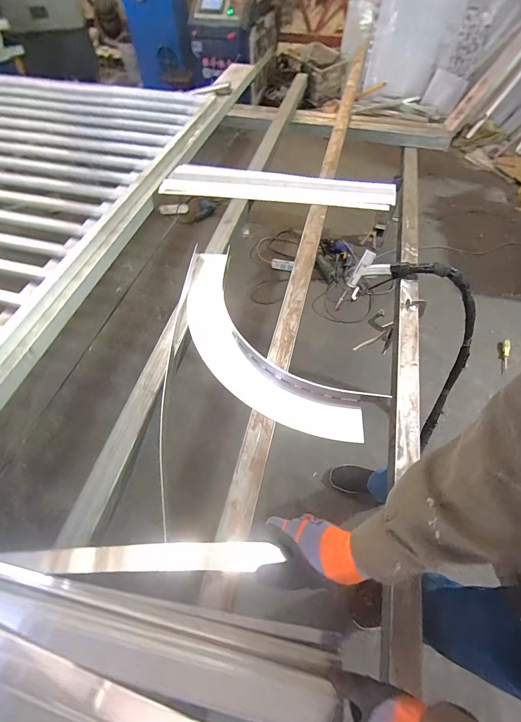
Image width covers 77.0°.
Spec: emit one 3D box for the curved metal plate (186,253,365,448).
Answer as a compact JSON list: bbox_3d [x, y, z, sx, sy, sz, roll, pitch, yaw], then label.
[{"bbox_3d":[-0.031,-0.038,0.803,0.221,0.027,0.635,-31,64,-18],"label":"curved metal plate"}]

